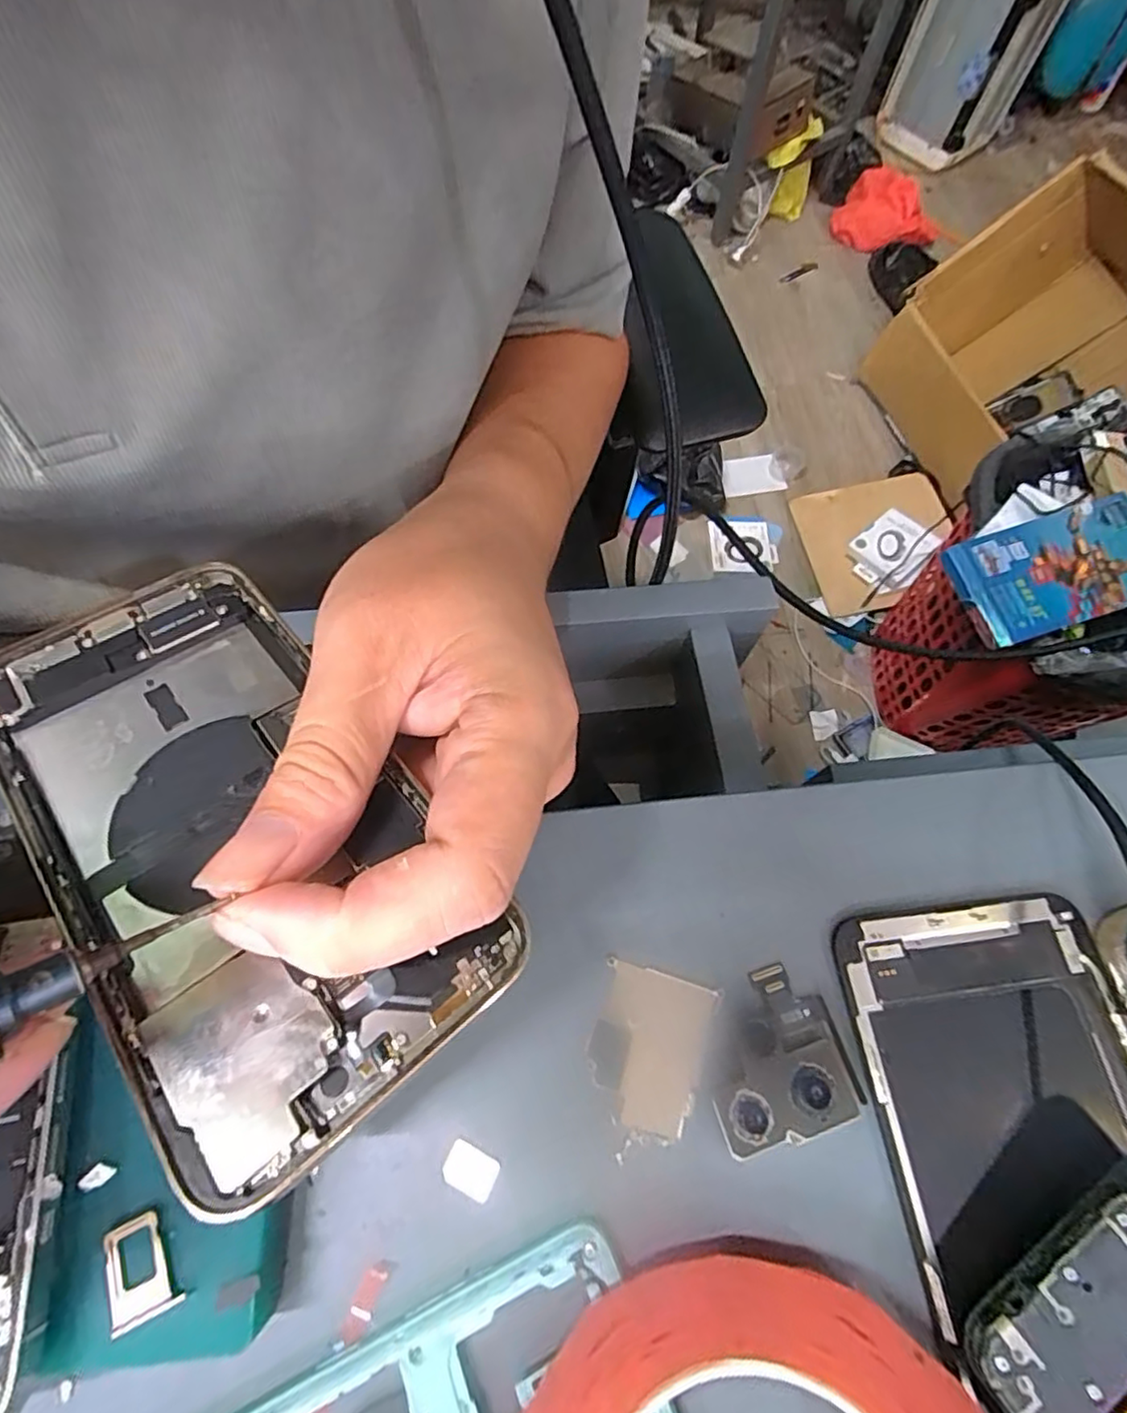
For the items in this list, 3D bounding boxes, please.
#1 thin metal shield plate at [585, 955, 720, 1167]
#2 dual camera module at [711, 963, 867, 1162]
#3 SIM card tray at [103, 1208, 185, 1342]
[{"bbox_3d":[0.022,0.091,0.164,0.029,0.004,0.040,18,69,5],"label":"thin metal shield plate"},{"bbox_3d":[0.055,0.091,0.163,0.037,0.004,0.038,-14,69,-7],"label":"dual camera module"},{"bbox_3d":[-0.089,0.118,0.130,0.013,0.004,0.019,-23,71,-11],"label":"SIM card tray"}]

